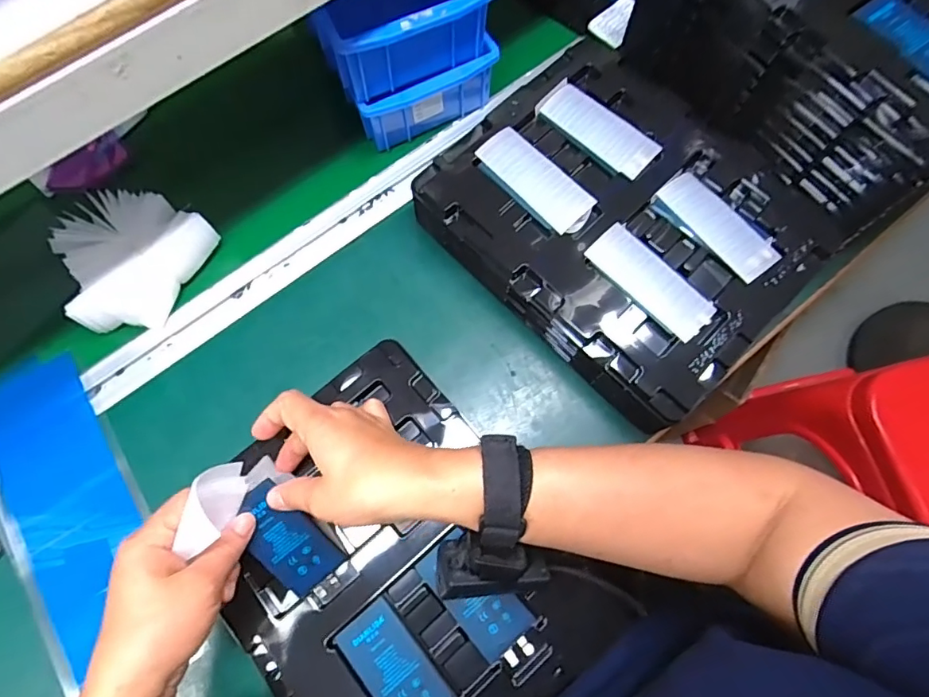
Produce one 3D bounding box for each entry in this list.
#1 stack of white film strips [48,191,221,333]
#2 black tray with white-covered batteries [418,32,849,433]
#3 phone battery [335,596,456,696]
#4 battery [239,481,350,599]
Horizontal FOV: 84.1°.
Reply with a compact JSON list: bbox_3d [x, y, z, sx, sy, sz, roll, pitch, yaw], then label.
[{"bbox_3d":[-0.283,-0.075,0.432,0.094,0.056,0.116,28,75,10],"label":"stack of white film strips"},{"bbox_3d":[0.133,-0.108,0.431,0.241,0.065,0.270,-43,76,-11],"label":"black tray with white-covered batteries"},{"bbox_3d":[-0.045,0.224,0.356,0.043,0.004,0.092,-38,75,-10],"label":"phone battery"},{"bbox_3d":[-0.124,0.133,0.362,0.042,0.006,0.083,-36,105,-10],"label":"battery"}]

